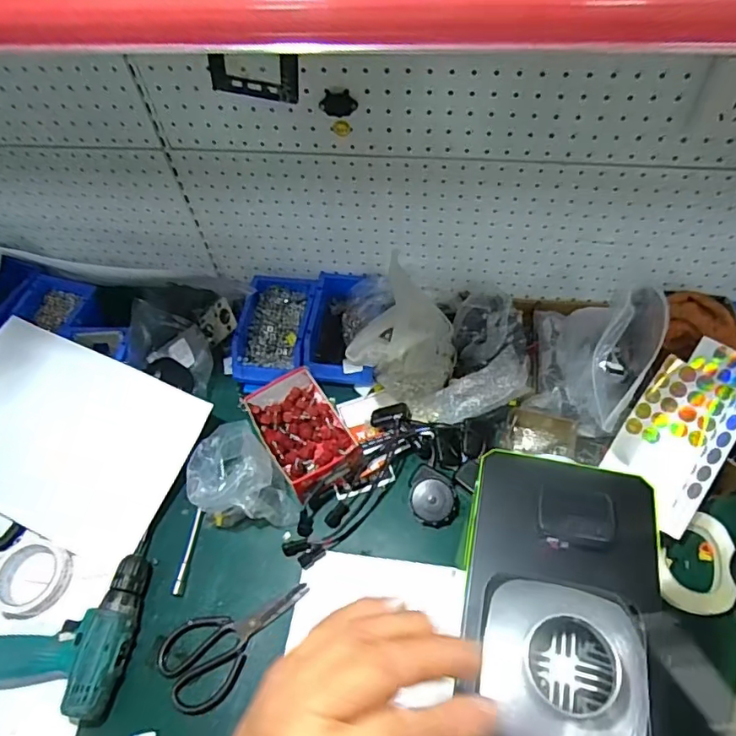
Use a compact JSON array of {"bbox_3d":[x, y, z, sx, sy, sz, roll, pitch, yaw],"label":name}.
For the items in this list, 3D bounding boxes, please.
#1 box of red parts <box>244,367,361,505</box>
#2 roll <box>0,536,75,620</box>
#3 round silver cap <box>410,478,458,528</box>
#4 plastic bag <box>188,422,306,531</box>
[{"bbox_3d":[-0.097,0.093,0.810,0.117,0.049,0.186,-30,60,-15],"label":"box of red parts"},{"bbox_3d":[-0.457,0.279,0.733,0.111,0.031,0.097,20,60,16],"label":"roll"},{"bbox_3d":[0.092,0.188,0.760,0.059,0.031,0.071,-16,57,-6],"label":"round silver cap"},{"bbox_3d":[-0.183,0.153,0.749,0.113,0.092,0.166,-34,61,-17],"label":"plastic bag"}]

